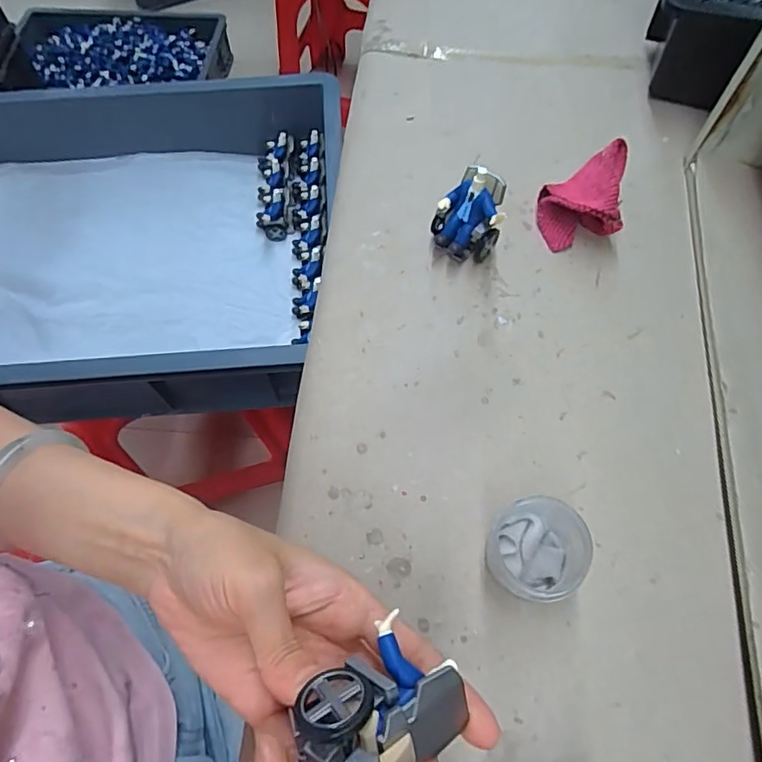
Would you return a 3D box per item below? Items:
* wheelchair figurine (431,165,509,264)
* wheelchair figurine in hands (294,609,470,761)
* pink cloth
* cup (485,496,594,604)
[{"bbox_3d":[0.065,-0.125,0.412,0.050,0.060,0.046,8,64,4],"label":"wheelchair figurine"},{"bbox_3d":[-0.002,0.122,0.196,0.060,0.041,0.046,-37,69,-16],"label":"wheelchair figurine in hands"},{"bbox_3d":[0.157,-0.144,0.428,0.063,0.046,0.080,12,64,6],"label":"pink cloth"},{"bbox_3d":[0.089,0.097,0.314,0.061,0.042,0.056,0,63,0],"label":"cup"}]

